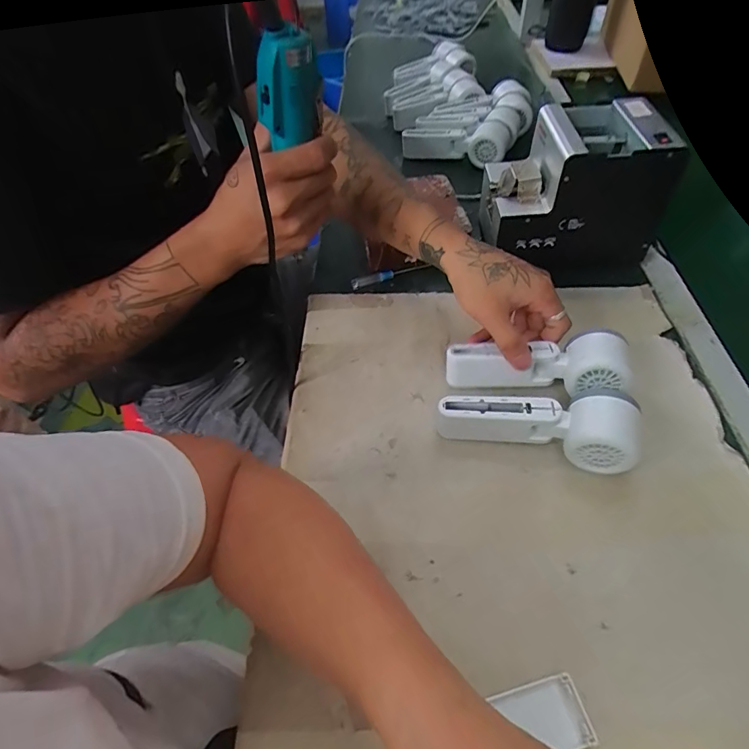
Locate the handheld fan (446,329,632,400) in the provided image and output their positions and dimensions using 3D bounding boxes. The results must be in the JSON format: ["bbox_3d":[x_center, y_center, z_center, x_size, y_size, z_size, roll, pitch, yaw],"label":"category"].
[{"bbox_3d":[0.150,-0.010,0.441,0.157,0.052,0.053,4,51,7],"label":"handheld fan"}]

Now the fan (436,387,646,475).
[{"bbox_3d":[0.142,0.045,0.404,0.172,0.052,0.055,6,51,9],"label":"fan"}]

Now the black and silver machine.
[{"bbox_3d":[0.230,-0.215,0.545,0.191,0.145,0.139,4,51,7],"label":"black and silver machine"}]

